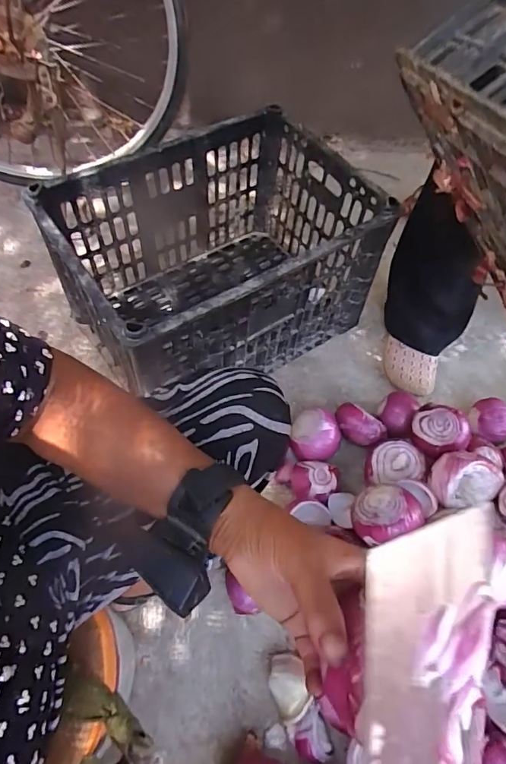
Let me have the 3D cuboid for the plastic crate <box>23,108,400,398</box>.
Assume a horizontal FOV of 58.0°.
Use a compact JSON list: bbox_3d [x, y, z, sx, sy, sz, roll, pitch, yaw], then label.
[{"bbox_3d":[-0.064,-0.206,0.808,0.477,0.288,0.352,-30,64,-20],"label":"plastic crate"}]

